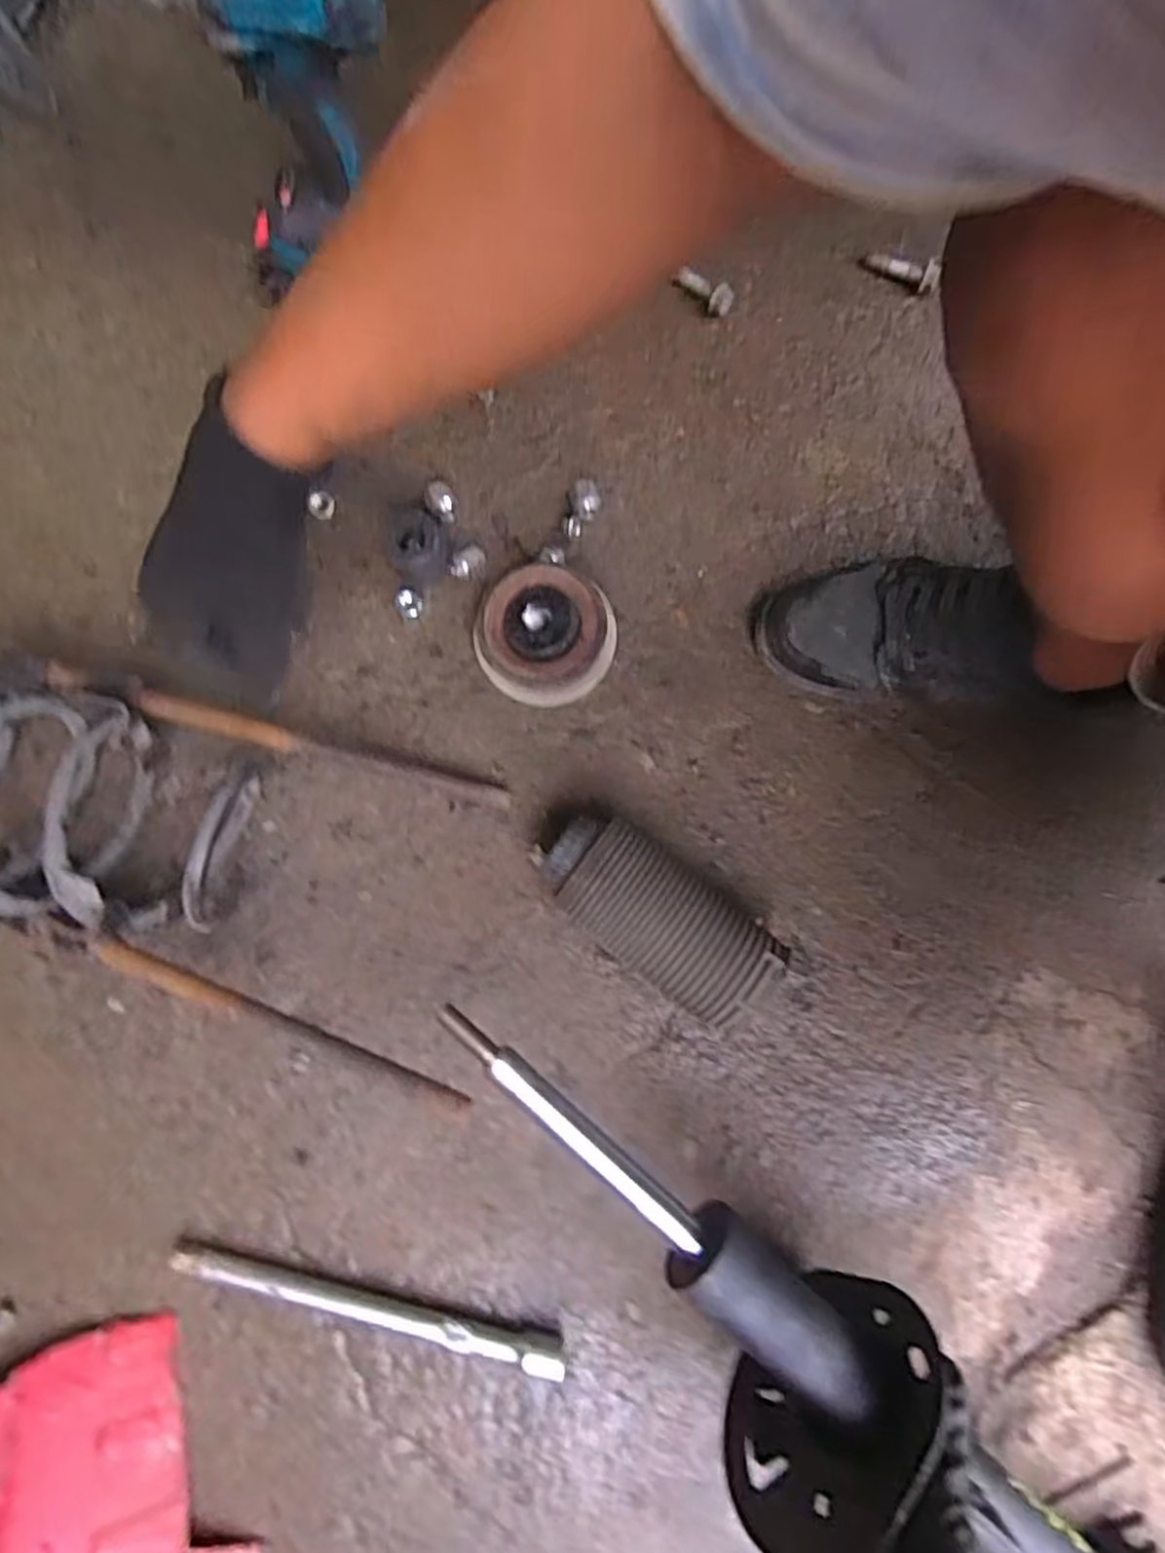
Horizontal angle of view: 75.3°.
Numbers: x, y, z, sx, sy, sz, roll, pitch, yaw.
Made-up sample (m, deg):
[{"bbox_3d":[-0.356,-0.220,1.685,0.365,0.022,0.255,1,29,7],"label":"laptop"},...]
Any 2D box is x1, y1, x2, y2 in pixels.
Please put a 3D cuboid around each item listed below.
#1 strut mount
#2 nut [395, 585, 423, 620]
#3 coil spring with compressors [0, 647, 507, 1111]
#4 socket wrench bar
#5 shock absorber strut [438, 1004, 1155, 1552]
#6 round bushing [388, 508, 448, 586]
[{"bbox_3d":[-0.026,-0.103,0.544,0.099,0.054,0.094,6,79,0],"label":"strut mount"},{"bbox_3d":[-0.129,-0.130,0.565,0.019,0.010,0.023,-26,81,-6],"label":"nut"},{"bbox_3d":[-0.247,0.042,0.471,0.402,0.121,0.183,15,79,2],"label":"coil spring with compressors"},{"bbox_3d":[-0.133,0.335,0.475,0.249,0.020,0.015,13,79,2],"label":"socket wrench bar"},{"bbox_3d":[0.123,0.347,0.419,0.544,0.142,0.139,39,81,6],"label":"shock absorber strut"},{"bbox_3d":[-0.120,-0.164,0.551,0.043,0.045,0.045,-16,80,-4],"label":"round bushing"}]

